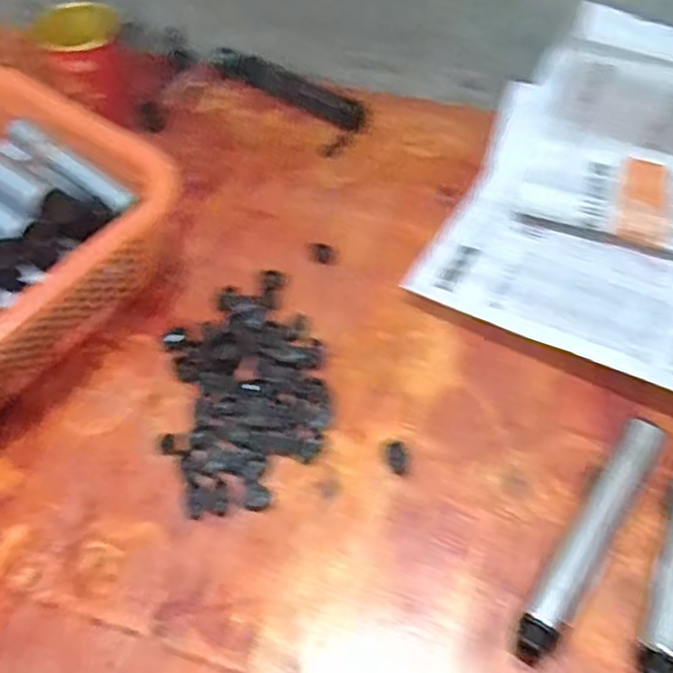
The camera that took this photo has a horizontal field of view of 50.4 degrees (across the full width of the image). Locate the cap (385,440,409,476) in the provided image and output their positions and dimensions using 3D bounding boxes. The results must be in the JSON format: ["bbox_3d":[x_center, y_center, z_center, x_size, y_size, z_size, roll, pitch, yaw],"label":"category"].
[{"bbox_3d":[0.038,0.075,0.445,0.013,0.004,0.024,-13,56,-5],"label":"cap"}]

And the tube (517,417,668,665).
[{"bbox_3d":[0.145,0.110,0.402,0.022,0.017,0.155,29,62,22],"label":"tube"}]

